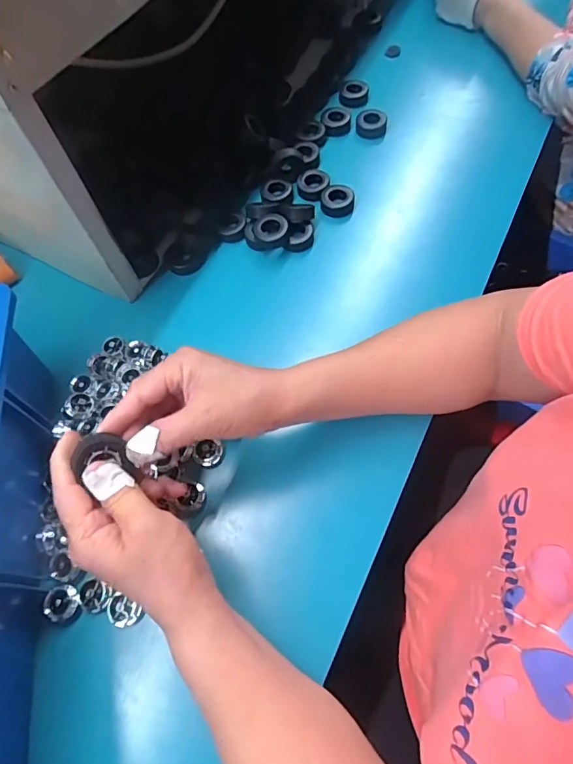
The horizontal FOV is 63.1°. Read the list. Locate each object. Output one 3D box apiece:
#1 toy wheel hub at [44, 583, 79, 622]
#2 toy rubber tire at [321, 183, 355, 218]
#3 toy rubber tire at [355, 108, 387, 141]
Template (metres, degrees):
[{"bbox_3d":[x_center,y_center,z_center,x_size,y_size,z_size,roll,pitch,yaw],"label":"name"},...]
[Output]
[{"bbox_3d":[-0.169,0.165,0.350,0.020,0.011,0.024,-1,65,1],"label":"toy wheel hub"},{"bbox_3d":[0.056,-0.202,0.512,0.036,0.012,0.039,-1,65,1],"label":"toy rubber tire"},{"bbox_3d":[0.101,-0.308,0.557,0.037,0.016,0.033,8,65,6],"label":"toy rubber tire"}]

